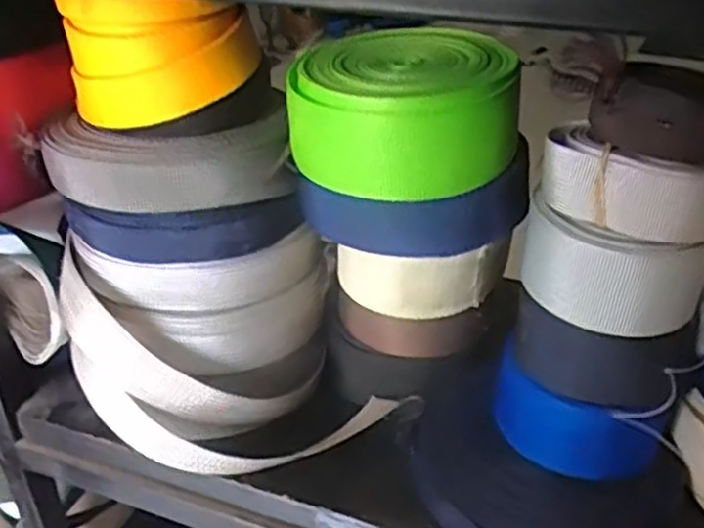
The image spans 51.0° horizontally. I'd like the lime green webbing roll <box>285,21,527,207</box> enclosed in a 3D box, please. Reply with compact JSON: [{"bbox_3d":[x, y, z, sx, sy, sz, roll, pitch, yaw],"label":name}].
[{"bbox_3d":[0.022,-0.067,0.323,0.099,0.052,0.085,6,32,11],"label":"lime green webbing roll"}]

